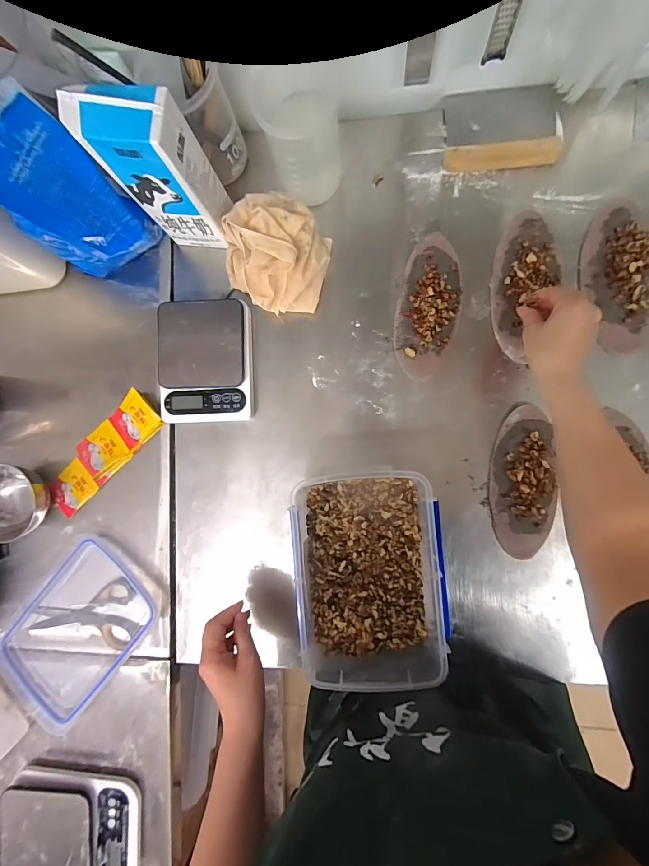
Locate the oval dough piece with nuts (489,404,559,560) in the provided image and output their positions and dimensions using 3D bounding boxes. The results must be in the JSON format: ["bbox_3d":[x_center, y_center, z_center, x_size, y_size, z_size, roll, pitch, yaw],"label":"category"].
[{"bbox_3d":[0.265,0.066,0.479,0.074,0.018,0.199,-2,88,7],"label":"oval dough piece with nuts"}]

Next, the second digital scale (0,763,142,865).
[{"bbox_3d":[-0.370,0.585,0.521,0.200,0.040,0.157,-1,88,7],"label":"second digital scale"}]

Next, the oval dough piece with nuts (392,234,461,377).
[{"bbox_3d":[0.147,-0.177,0.498,0.084,0.019,0.197,14,89,7],"label":"oval dough piece with nuts"}]

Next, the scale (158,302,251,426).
[{"bbox_3d":[-0.173,-0.101,0.521,0.130,0.044,0.169,-2,88,7],"label":"scale"}]

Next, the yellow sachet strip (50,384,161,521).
[{"bbox_3d":[-0.341,0.032,0.544,0.216,0.022,0.069,-44,84,3],"label":"yellow sachet strip"}]

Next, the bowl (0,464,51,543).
[{"bbox_3d":[-0.469,0.102,0.537,0.094,0.053,0.112,-9,87,6],"label":"bowl"}]

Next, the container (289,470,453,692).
[{"bbox_3d":[0.060,0.186,0.469,0.179,0.080,0.255,-6,87,7],"label":"container"}]

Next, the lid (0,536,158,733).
[{"bbox_3d":[-0.385,0.307,0.542,0.176,0.023,0.264,40,93,7],"label":"lid"}]

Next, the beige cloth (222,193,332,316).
[{"bbox_3d":[-0.063,-0.243,0.492,0.146,0.092,0.149,-34,84,4],"label":"beige cloth"}]

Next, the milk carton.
[{"bbox_3d":[-0.194,-0.314,0.440,0.104,0.192,0.064,8,89,7],"label":"milk carton"}]

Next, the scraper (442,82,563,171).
[{"bbox_3d":[0.244,-0.419,0.491,0.152,0.020,0.102,4,88,7],"label":"scraper"}]

